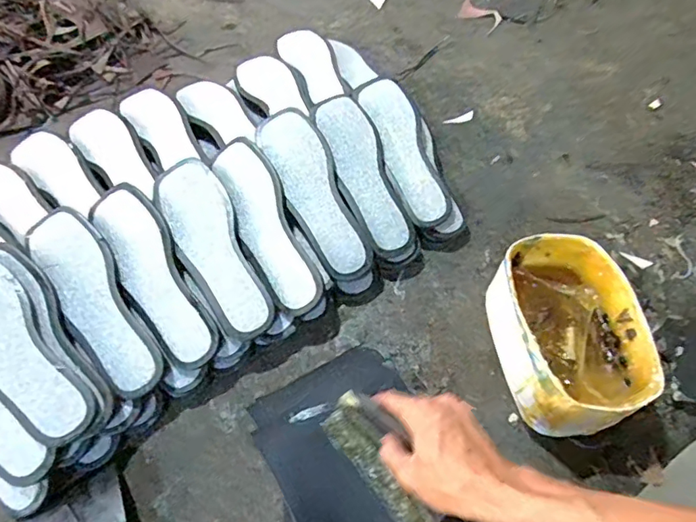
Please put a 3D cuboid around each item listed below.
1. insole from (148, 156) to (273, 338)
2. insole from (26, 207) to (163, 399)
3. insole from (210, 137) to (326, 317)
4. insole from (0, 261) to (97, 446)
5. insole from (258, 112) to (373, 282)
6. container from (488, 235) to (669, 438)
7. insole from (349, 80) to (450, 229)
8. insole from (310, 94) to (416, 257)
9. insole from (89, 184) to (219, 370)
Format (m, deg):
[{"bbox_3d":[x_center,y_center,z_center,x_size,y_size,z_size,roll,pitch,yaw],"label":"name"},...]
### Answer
[{"bbox_3d":[-0.162,-0.017,0.613,0.078,0.011,0.236,-25,74,-11],"label":"insole"},{"bbox_3d":[-0.285,0.043,0.578,0.069,0.007,0.236,-31,77,-16],"label":"insole"},{"bbox_3d":[-0.099,-0.045,0.627,0.065,0.018,0.232,-23,77,-12],"label":"insole"},{"bbox_3d":[-0.353,0.088,0.528,0.082,0.015,0.236,-39,82,-20],"label":"insole"},{"bbox_3d":[-0.042,-0.088,0.651,0.076,0.019,0.236,-23,79,-13],"label":"insole"},{"bbox_3d":[0.237,0.084,0.567,0.123,0.123,0.197,-7,60,-3],"label":"container"},{"bbox_3d":[0.077,-0.157,0.708,0.068,0.014,0.235,-20,72,0],"label":"insole"},{"bbox_3d":[0.021,-0.121,0.681,0.075,0.020,0.241,-18,73,-10],"label":"insole"},{"bbox_3d":[-0.226,0.015,0.595,0.068,0.012,0.236,-29,77,-15],"label":"insole"}]

